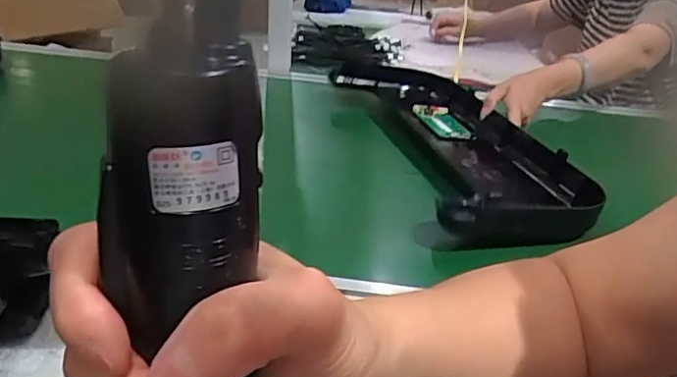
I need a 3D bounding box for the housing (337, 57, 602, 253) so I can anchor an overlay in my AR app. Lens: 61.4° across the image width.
[{"bbox_3d":[0.149,-0.070,0.780,0.214,0.053,0.486,-1,27,-13],"label":"housing"}]

